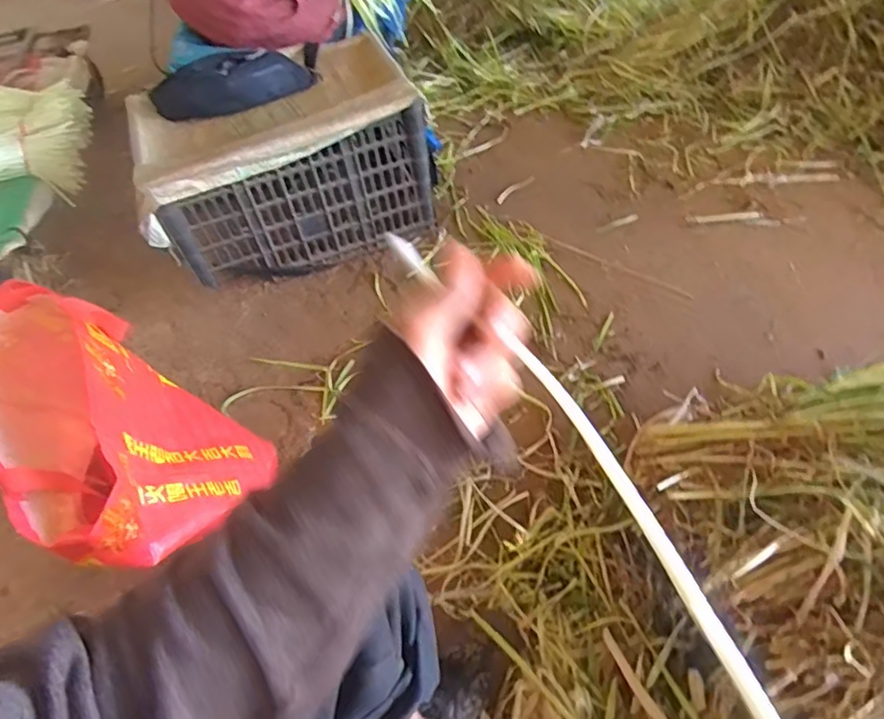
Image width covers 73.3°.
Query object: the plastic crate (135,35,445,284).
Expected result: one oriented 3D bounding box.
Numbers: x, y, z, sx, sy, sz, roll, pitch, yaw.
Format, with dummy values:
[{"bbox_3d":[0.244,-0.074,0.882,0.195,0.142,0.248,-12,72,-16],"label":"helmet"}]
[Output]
[{"bbox_3d":[-0.304,-0.361,1.175,0.502,0.295,0.269,-24,53,-12],"label":"plastic crate"}]

